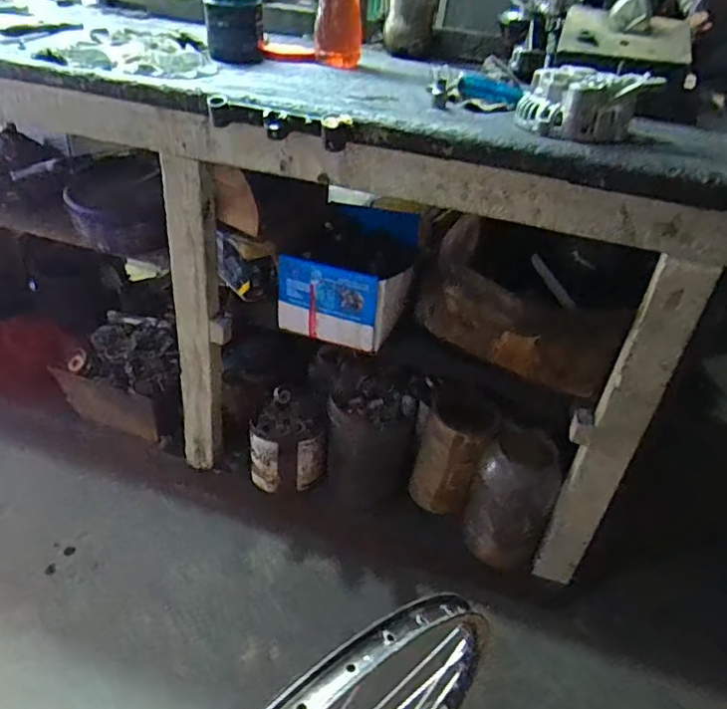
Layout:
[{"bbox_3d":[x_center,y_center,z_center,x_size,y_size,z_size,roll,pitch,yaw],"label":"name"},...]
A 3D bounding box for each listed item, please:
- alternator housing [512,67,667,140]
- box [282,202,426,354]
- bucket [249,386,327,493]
[{"bbox_3d":[0.279,-0.312,0.718,0.160,0.063,0.083,10,35,4],"label":"alternator housing"},{"bbox_3d":[-0.019,-0.148,1.062,0.221,0.143,0.269,11,35,5],"label":"box"},{"bbox_3d":[-0.158,0.166,1.179,0.142,0.176,0.152,5,35,-3],"label":"bucket"}]

